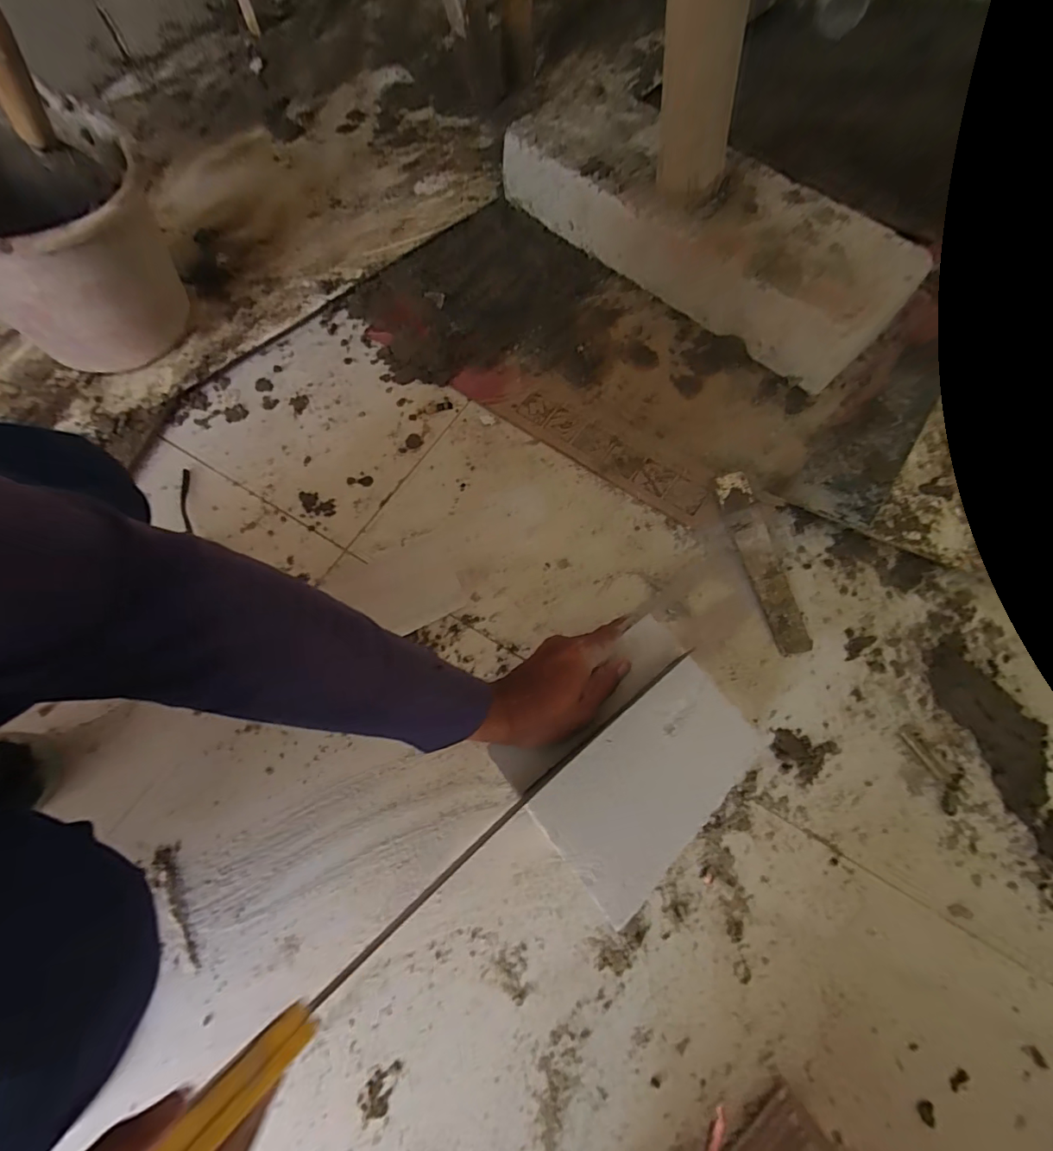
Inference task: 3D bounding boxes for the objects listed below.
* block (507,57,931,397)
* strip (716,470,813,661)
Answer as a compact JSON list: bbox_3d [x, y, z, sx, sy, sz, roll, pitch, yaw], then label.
[{"bbox_3d":[0.237,-0.507,0.698,0.200,0.099,0.588,-43,73,-14],"label":"block"},{"bbox_3d":[0.266,-0.019,0.552,0.041,0.007,0.214,-15,73,3],"label":"strip"}]

